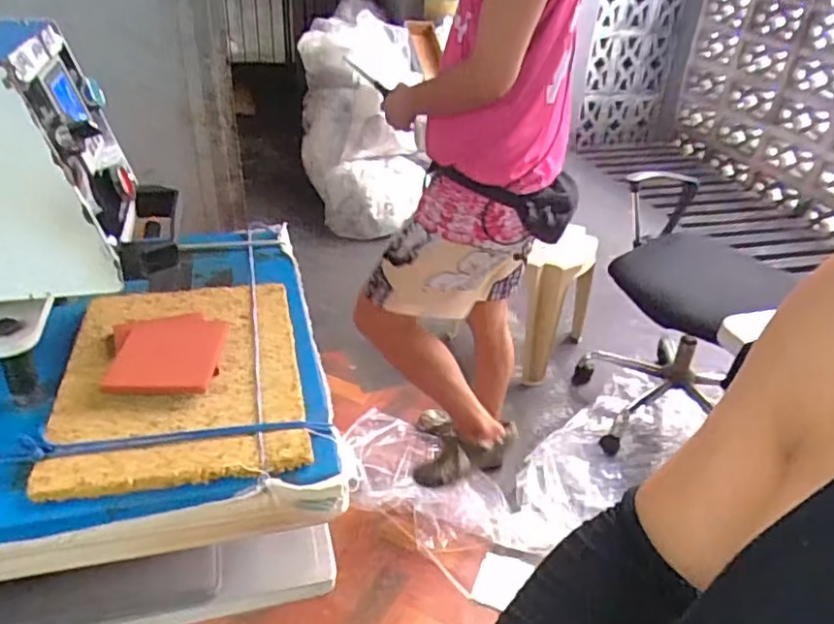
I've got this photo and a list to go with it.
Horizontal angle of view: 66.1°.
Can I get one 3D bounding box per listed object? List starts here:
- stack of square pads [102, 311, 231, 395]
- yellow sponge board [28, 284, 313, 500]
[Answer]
[{"bbox_3d":[-0.215,0.031,0.550,0.090,0.011,0.110,-2,32,-9],"label":"stack of square pads"},{"bbox_3d":[-0.197,0.048,0.543,0.183,0.010,0.251,-5,33,-14],"label":"yellow sponge board"}]

